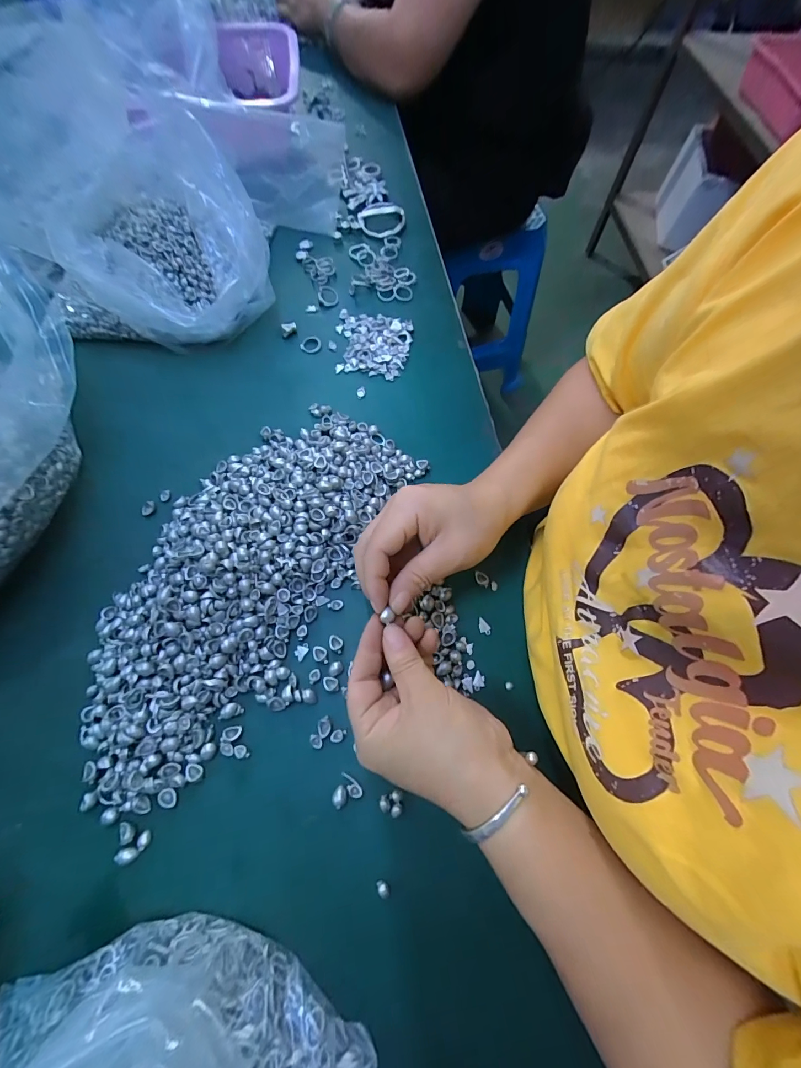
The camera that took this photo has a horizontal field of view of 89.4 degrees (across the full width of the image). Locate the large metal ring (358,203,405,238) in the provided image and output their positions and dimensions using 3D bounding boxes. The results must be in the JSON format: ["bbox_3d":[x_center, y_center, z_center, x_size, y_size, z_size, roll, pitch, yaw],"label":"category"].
[{"bbox_3d":[-0.023,-0.395,0.509,0.057,0.011,0.059,1,67,-1],"label":"large metal ring"}]

